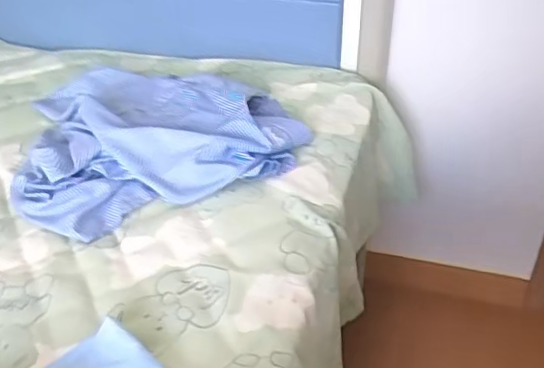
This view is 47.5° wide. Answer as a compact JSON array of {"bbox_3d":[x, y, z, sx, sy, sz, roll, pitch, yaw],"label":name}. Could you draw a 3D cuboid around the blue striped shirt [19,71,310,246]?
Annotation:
[{"bbox_3d":[-0.203,-0.102,0.957,0.394,0.068,0.410,-19,38,-21],"label":"blue striped shirt"}]

